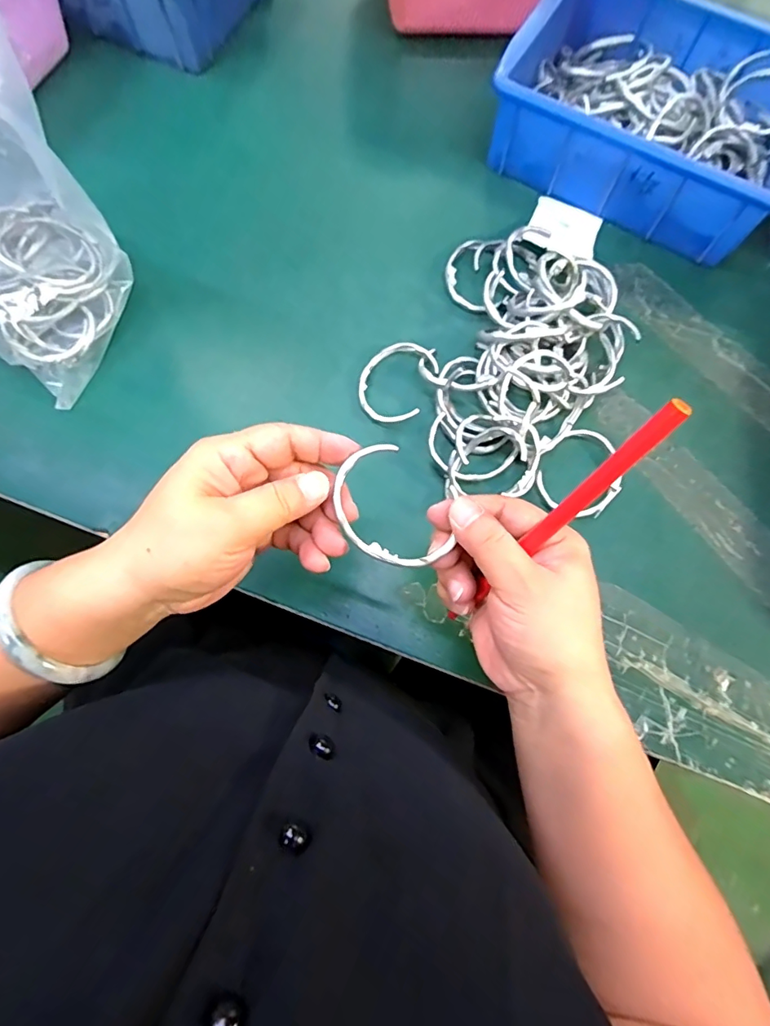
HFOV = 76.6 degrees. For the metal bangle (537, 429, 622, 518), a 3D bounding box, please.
[{"bbox_3d":[0.143,-0.031,0.358,0.059,0.008,0.065,11,75,1],"label":"metal bangle"}]

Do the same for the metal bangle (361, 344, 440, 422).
[{"bbox_3d":[0.009,-0.099,0.373,0.052,0.012,0.065,21,78,12],"label":"metal bangle"}]

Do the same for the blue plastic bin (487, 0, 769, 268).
[{"bbox_3d":[0.227,-0.337,0.408,0.242,0.063,0.172,30,76,6],"label":"blue plastic bin"}]

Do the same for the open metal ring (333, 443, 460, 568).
[{"bbox_3d":[0.005,-0.002,0.247,0.066,0.008,0.053,34,80,7],"label":"open metal ring"}]

